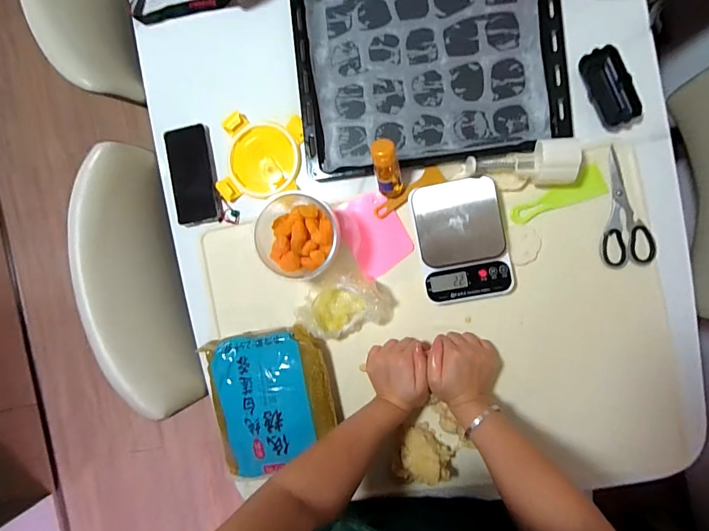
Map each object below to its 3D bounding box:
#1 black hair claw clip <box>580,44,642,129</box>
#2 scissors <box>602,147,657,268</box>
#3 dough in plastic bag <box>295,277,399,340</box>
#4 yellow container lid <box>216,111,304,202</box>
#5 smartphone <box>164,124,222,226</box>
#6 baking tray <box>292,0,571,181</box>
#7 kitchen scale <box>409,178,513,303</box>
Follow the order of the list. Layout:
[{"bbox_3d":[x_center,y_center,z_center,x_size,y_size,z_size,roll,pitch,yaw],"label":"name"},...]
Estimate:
[{"bbox_3d":[0.366,-0.255,0.549,0.051,0.023,0.110,-22,92,8],"label":"black hair claw clip"},{"bbox_3d":[0.390,-0.084,0.562,0.067,0.009,0.172,-10,91,8],"label":"scissors"},{"bbox_3d":[-0.014,0.065,0.601,0.144,0.060,0.095,-19,89,8],"label":"dough in plastic bag"},{"bbox_3d":[-0.154,-0.177,0.639,0.128,0.013,0.137,9,93,7],"label":"yellow container lid"},{"bbox_3d":[-0.276,-0.152,0.655,0.080,0.008,0.163,-9,91,8],"label":"smartphone"},{"bbox_3d":[0.110,-0.310,0.595,0.392,0.034,0.309,-5,91,8],"label":"baking tray"},{"bbox_3d":[0.162,-0.036,0.582,0.130,0.033,0.179,-10,90,8],"label":"kitchen scale"}]

